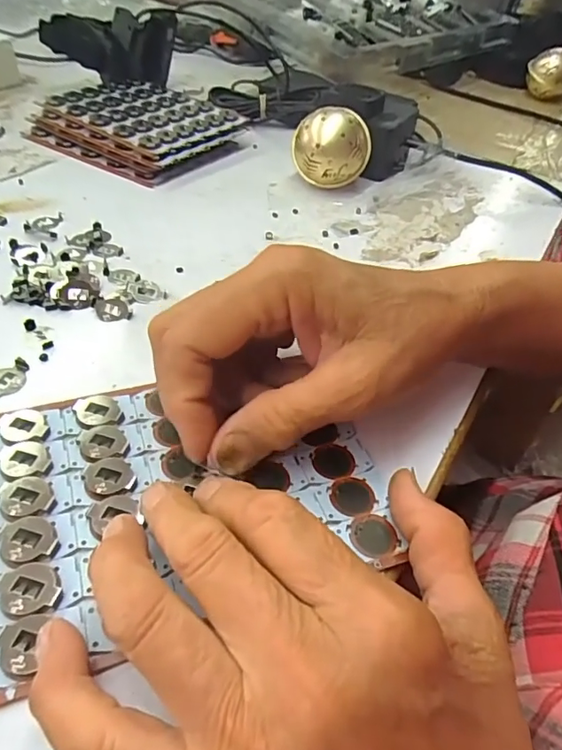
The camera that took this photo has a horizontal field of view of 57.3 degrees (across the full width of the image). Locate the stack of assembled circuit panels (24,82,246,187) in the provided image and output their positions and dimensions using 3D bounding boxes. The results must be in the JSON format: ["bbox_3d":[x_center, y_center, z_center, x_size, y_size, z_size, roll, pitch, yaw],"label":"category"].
[{"bbox_3d":[-0.123,-0.216,0.444,0.146,0.026,0.119,27,48,18],"label":"stack of assembled circuit panels"}]

